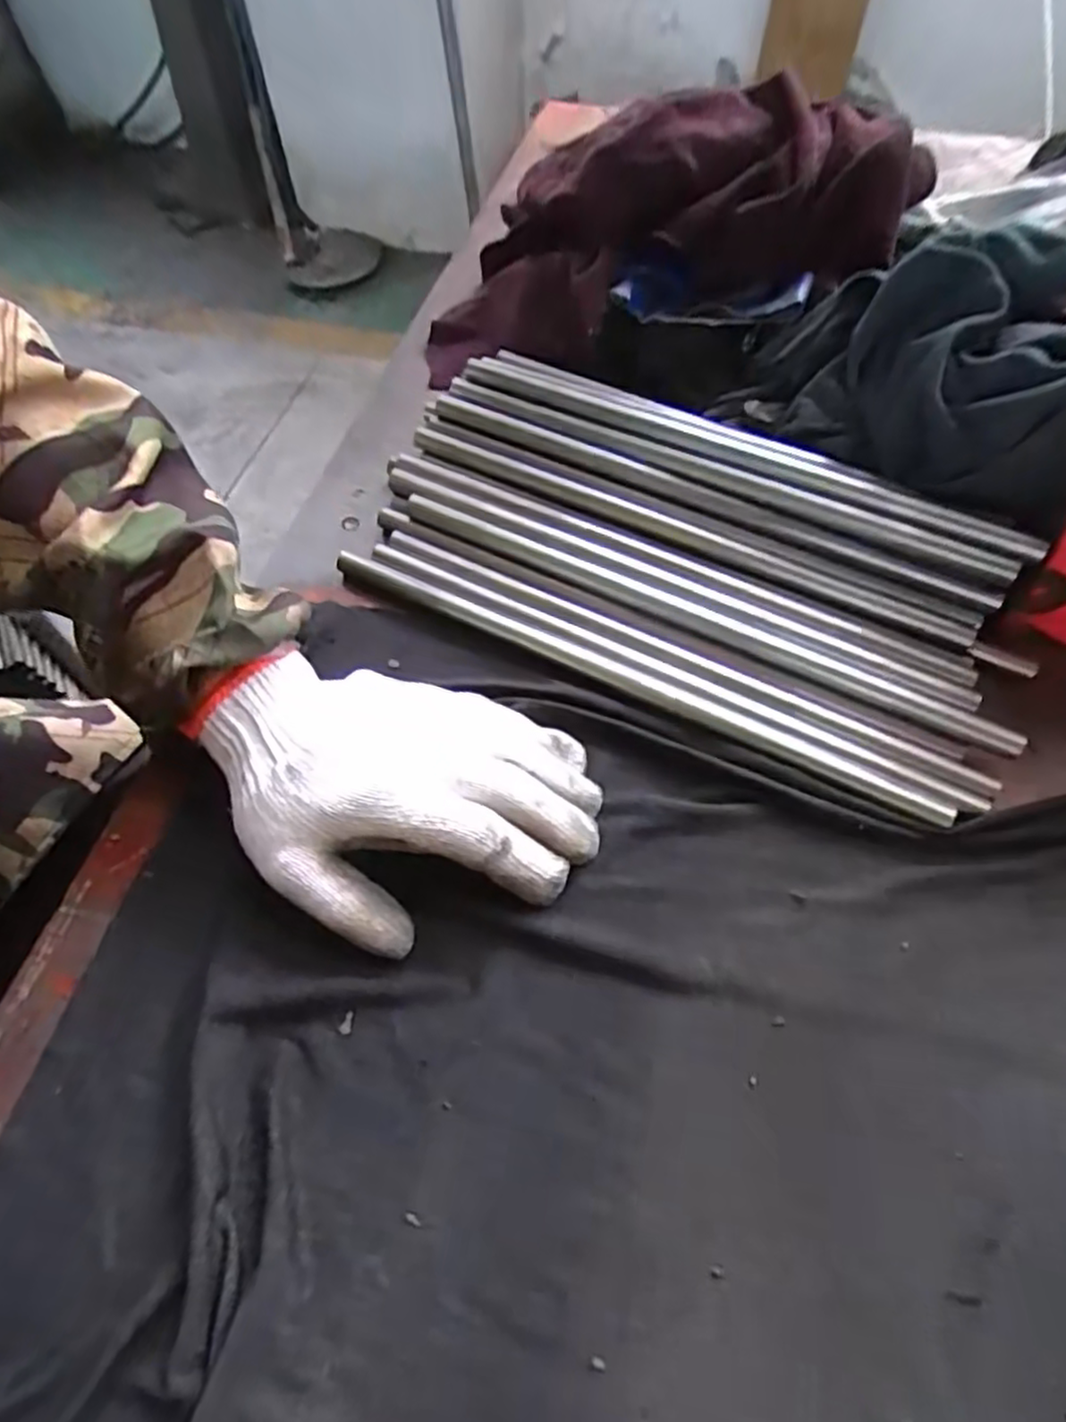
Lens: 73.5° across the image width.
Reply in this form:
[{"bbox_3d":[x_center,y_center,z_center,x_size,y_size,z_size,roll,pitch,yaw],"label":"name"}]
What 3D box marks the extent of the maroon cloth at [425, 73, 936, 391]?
[{"bbox_3d":[0.084,-0.344,0.505,0.350,0.102,0.164,-6,57,15],"label":"maroon cloth"}]

